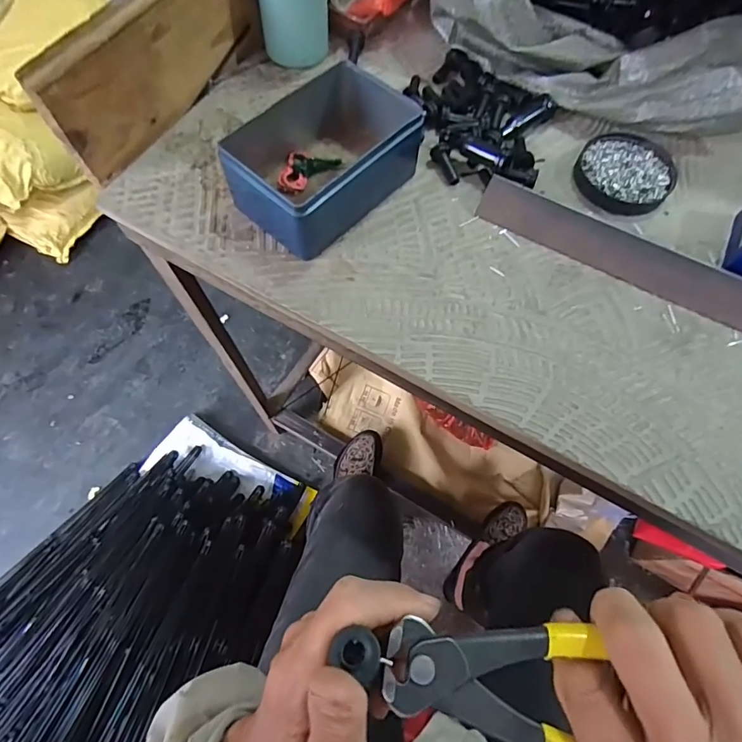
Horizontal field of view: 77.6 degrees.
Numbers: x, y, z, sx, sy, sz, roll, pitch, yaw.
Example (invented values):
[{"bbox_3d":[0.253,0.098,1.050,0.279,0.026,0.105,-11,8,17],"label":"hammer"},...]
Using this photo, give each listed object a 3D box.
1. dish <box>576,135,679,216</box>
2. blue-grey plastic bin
[{"bbox_3d":[0.230,-0.182,0.421,0.084,0.012,0.084,0,68,-1],"label":"dish"},{"bbox_3d":[-0.041,-0.182,0.389,0.112,0.060,0.149,40,73,14],"label":"blue-grey plastic bin"}]

